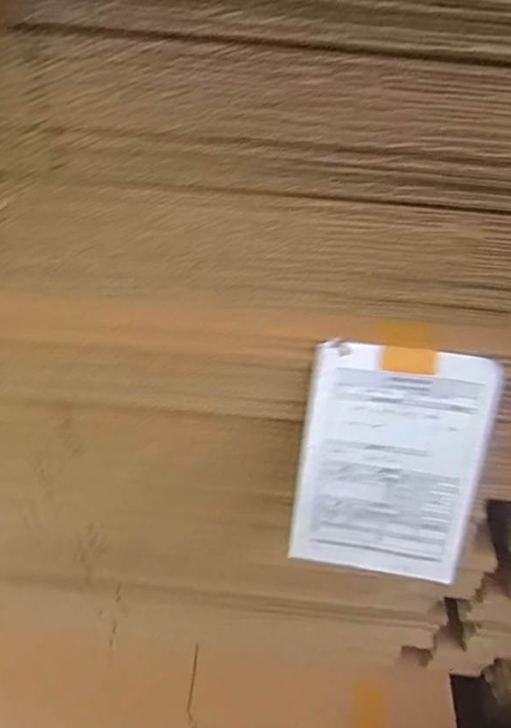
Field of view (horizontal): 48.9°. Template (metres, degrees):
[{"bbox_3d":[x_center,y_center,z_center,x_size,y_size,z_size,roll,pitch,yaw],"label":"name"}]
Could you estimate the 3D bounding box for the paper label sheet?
[{"bbox_3d":[0.116,0.087,0.480,0.150,0.205,0.008,6,19,3],"label":"paper label sheet"}]

